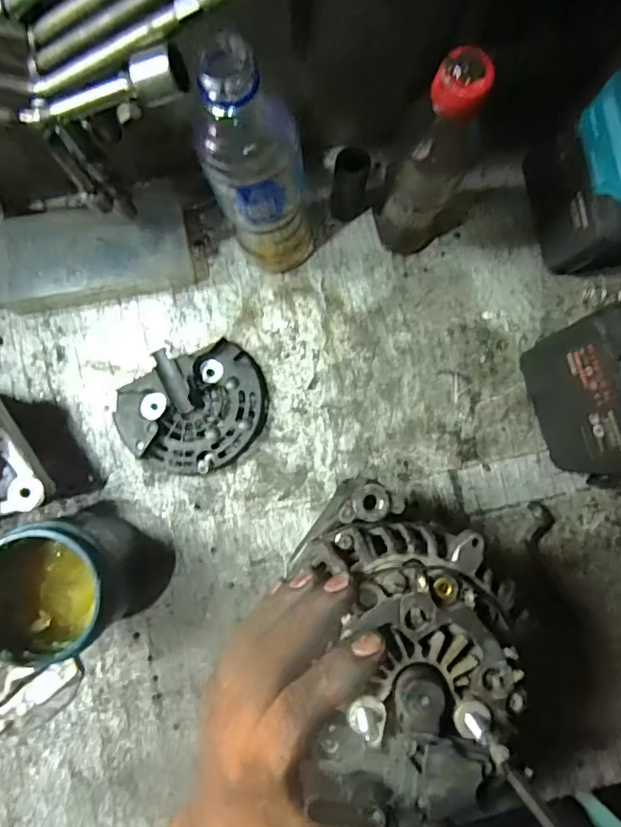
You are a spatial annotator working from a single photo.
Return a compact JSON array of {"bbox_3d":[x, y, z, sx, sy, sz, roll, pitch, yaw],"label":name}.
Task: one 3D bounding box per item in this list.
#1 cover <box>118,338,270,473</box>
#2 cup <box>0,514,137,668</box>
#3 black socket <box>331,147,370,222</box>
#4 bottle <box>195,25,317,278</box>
[{"bbox_3d":[-0.095,-0.002,0.435,0.117,0.029,0.096,-13,85,-3],"label":"cover"},{"bbox_3d":[-0.177,0.122,0.383,0.077,0.101,0.083,0,85,-2],"label":"cup"},{"bbox_3d":[0.031,-0.181,0.431,0.027,0.081,0.022,10,84,-1],"label":"black socket"},{"bbox_3d":[-0.030,-0.156,0.357,0.069,0.218,0.056,-8,85,-3],"label":"bottle"}]

